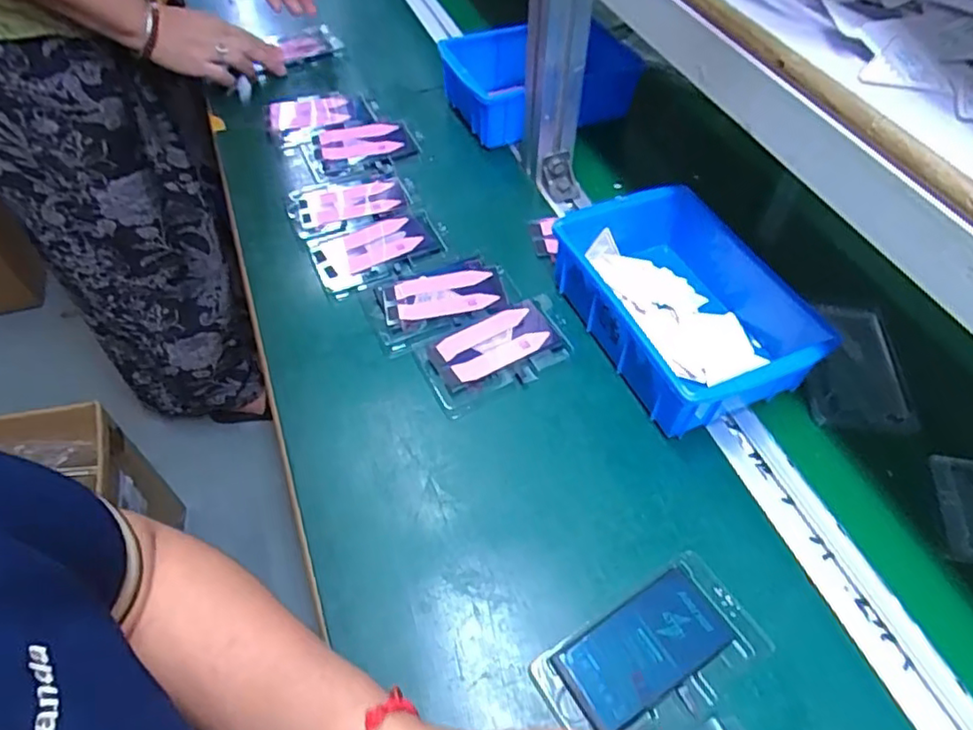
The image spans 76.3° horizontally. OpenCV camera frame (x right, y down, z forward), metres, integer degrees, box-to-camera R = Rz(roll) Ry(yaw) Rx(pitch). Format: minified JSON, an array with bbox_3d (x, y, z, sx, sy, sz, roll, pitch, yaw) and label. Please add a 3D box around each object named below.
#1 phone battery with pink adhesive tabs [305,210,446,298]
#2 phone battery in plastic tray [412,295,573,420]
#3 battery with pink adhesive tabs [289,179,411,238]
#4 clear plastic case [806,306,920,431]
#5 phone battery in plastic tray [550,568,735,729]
[{"bbox_3d":[-0.101,-0.105,0.572,0.116,0.006,0.073,-17,56,-10],"label":"phone battery with pink adhesive tabs"},{"bbox_3d":[0.009,-0.010,0.501,0.123,0.009,0.073,-23,57,-14],"label":"phone battery in plastic tray"},{"bbox_3d":[-0.136,-0.161,0.613,0.114,0.006,0.072,-16,55,-9],"label":"battery with pink adhesive tabs"},{"bbox_3d":[0.292,-0.001,0.500,0.074,0.008,0.120,5,55,5],"label":"clear plastic case"},{"bbox_3d":[0.093,0.169,0.368,0.100,0.007,0.052,-27,58,-16],"label":"phone battery in plastic tray"}]

